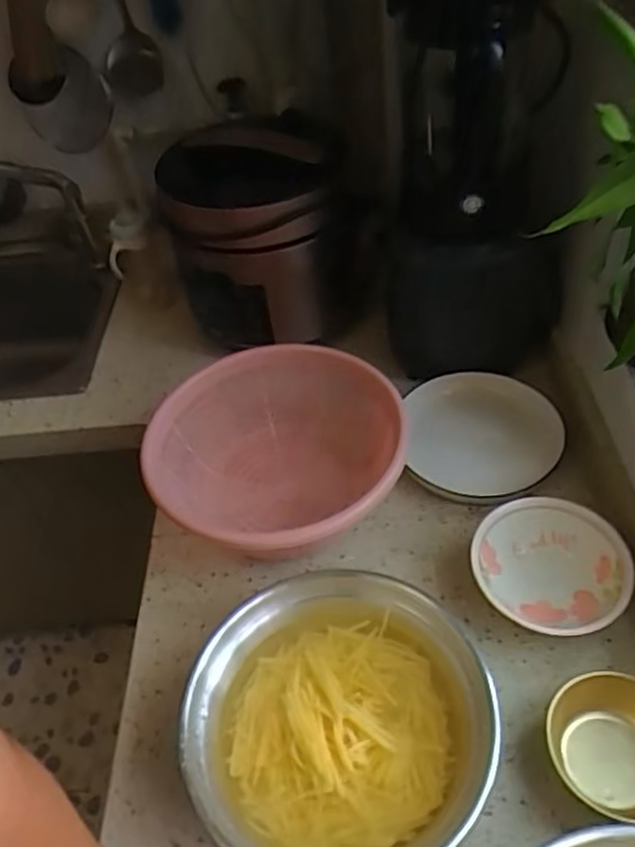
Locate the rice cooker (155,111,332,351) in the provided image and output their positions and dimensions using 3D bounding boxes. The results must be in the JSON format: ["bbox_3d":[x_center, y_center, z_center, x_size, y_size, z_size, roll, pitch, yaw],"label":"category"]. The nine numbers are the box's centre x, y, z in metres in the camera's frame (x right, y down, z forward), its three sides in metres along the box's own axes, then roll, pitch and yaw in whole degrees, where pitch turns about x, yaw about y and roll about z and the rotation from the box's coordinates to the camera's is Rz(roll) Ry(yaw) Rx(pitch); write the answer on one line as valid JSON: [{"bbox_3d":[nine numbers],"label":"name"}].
[{"bbox_3d":[-0.095,-0.268,0.939,0.221,0.241,0.221,-6,46,3],"label":"rice cooker"}]

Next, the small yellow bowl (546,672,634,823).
[{"bbox_3d":[0.256,0.271,0.565,0.110,0.051,0.097,3,46,9],"label":"small yellow bowl"}]

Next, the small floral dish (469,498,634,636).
[{"bbox_3d":[0.235,0.152,0.681,0.143,0.056,0.143,-4,46,4],"label":"small floral dish"}]

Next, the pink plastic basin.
[{"bbox_3d":[-0.049,0.043,0.780,0.251,0.117,0.272,-5,47,5],"label":"pink plastic basin"}]

